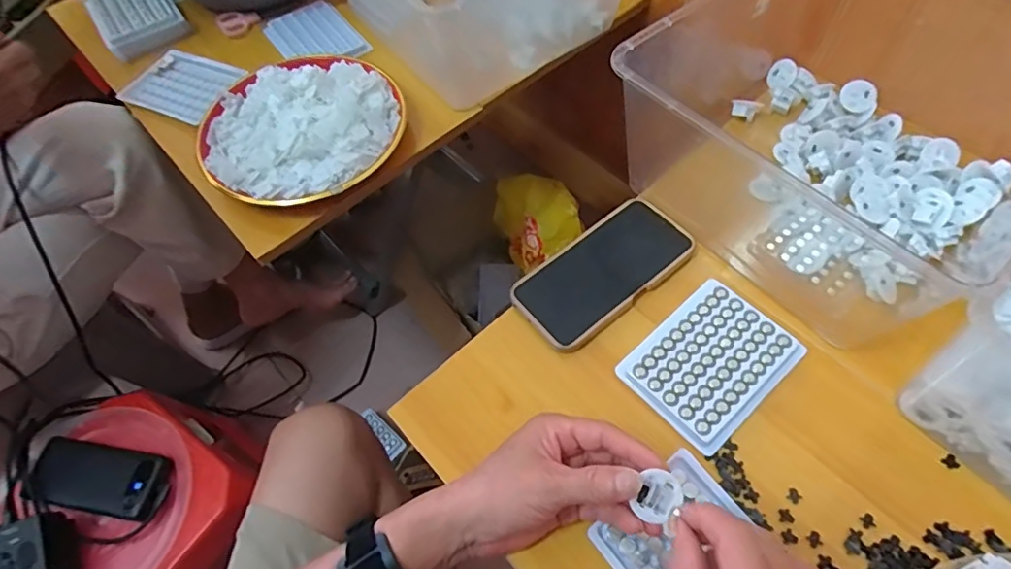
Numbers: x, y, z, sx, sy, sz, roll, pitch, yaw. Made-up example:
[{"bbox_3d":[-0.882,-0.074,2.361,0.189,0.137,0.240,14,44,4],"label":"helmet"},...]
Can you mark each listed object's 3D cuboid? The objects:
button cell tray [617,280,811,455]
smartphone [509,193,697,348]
[{"bbox_3d":[0.170,0.063,0.457,0.127,0.008,0.098,-39,64,-18],"label":"button cell tray"},{"bbox_3d":[0.090,-0.015,0.508,0.168,0.009,0.084,-36,64,-16],"label":"smartphone"}]

